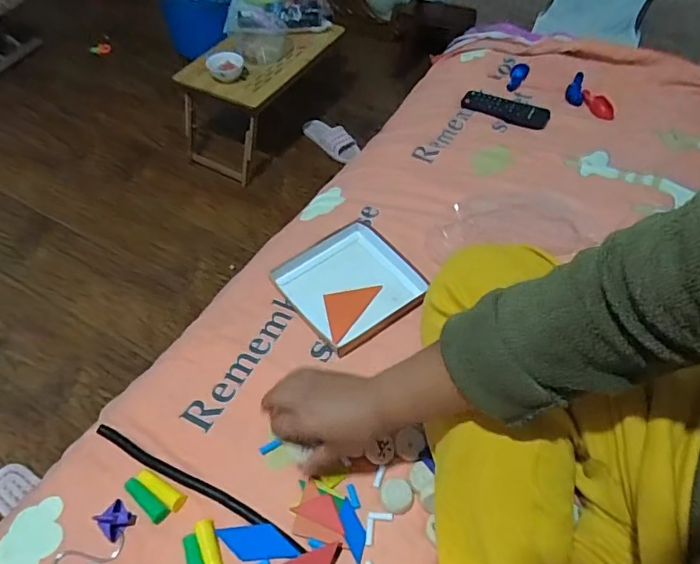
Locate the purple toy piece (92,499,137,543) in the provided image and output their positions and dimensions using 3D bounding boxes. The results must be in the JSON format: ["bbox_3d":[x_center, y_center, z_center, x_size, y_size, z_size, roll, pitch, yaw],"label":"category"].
[{"bbox_3d":[-0.245,0.243,0.523,0.030,0.024,0.032,-37,58,-27],"label":"purple toy piece"}]

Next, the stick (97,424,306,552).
[{"bbox_3d":[-0.138,0.234,0.539,0.351,0.010,0.023,22,53,19],"label":"stick"}]

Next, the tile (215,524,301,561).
[{"bbox_3d":[-0.094,0.263,0.512,0.080,0.006,0.031,-3,49,-2],"label":"tile"}]

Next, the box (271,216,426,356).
[{"bbox_3d":[0.004,0.002,0.723,0.169,0.030,0.179,-30,55,-23],"label":"box"}]

